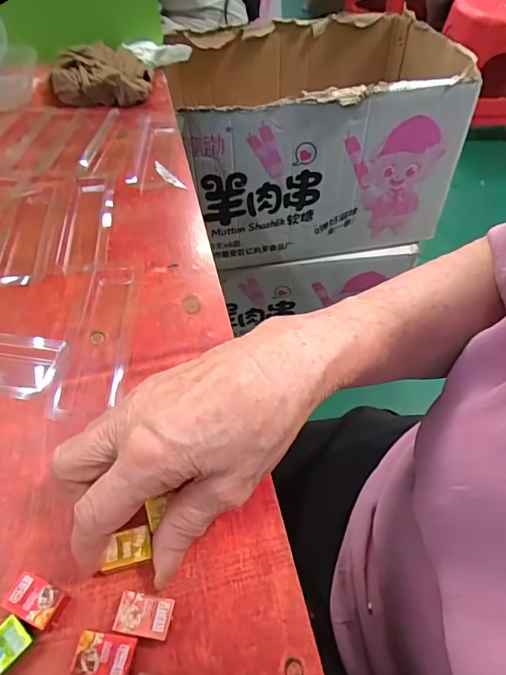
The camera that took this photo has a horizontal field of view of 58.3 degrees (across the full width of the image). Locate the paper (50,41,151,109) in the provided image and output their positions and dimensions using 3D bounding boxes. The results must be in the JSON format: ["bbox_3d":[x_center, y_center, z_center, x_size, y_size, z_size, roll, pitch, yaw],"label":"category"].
[{"bbox_3d":[-0.185,-0.323,0.550,0.118,0.042,0.098,-6,51,-5],"label":"paper"}]

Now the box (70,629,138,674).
[{"bbox_3d":[-0.065,0.140,0.199,0.025,0.009,0.017,6,51,5],"label":"box"}]

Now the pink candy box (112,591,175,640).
[{"bbox_3d":[-0.049,0.128,0.208,0.025,0.008,0.016,7,51,5],"label":"pink candy box"}]

